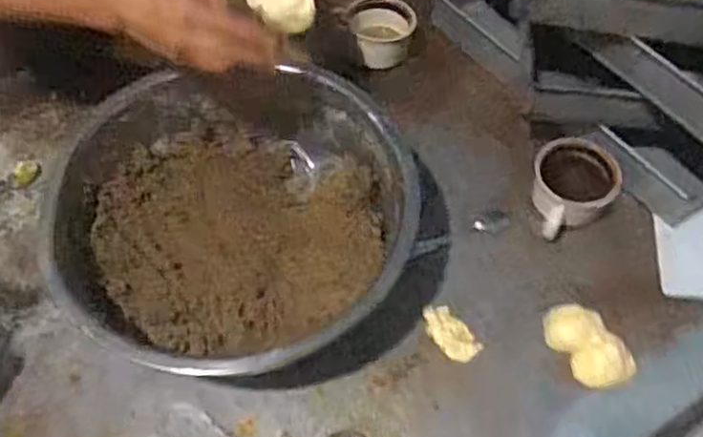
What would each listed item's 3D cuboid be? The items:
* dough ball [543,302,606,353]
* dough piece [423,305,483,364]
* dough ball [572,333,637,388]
[{"bbox_3d":[0.224,0.114,0.715,0.056,0.034,0.045,-2,55,-2],"label":"dough ball"},{"bbox_3d":[0.100,0.116,0.729,0.039,0.011,0.069,-27,59,-19],"label":"dough piece"},{"bbox_3d":[0.247,0.144,0.696,0.056,0.028,0.043,-18,57,-13],"label":"dough ball"}]

